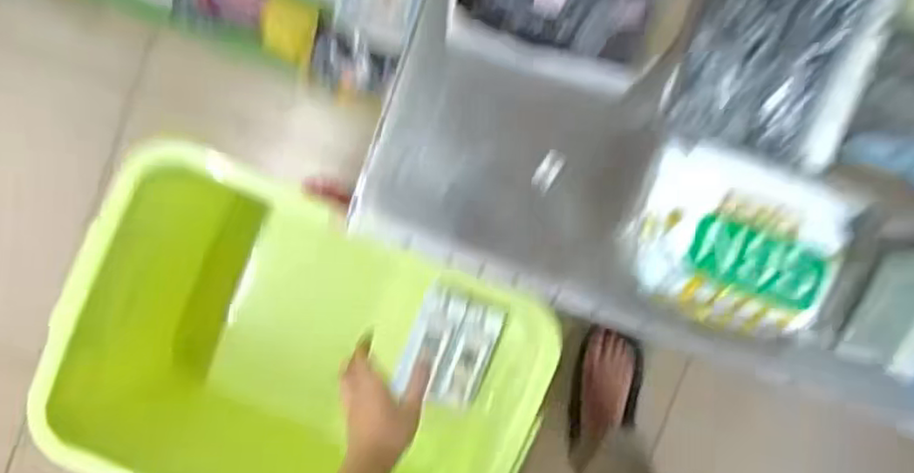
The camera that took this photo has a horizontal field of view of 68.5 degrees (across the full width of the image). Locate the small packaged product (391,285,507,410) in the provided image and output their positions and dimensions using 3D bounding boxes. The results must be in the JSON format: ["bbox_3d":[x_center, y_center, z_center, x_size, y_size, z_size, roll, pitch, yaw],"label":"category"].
[{"bbox_3d":[-0.008,0.158,0.944,0.113,0.026,0.154,22,94,-1],"label":"small packaged product"}]

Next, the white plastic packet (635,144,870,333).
[{"bbox_3d":[0.224,0.003,0.526,0.143,0.060,0.132,16,95,0],"label":"white plastic packet"}]

